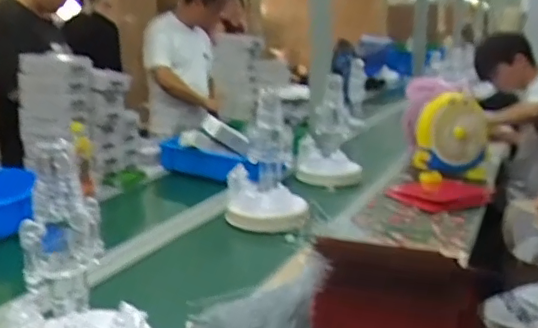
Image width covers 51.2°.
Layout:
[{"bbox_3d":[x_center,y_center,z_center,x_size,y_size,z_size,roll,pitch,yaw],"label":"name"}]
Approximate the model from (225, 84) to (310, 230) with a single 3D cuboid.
[{"bbox_3d":[0.000,-0.015,1.399,0.200,0.311,0.182,2,14,8],"label":"model"}]

